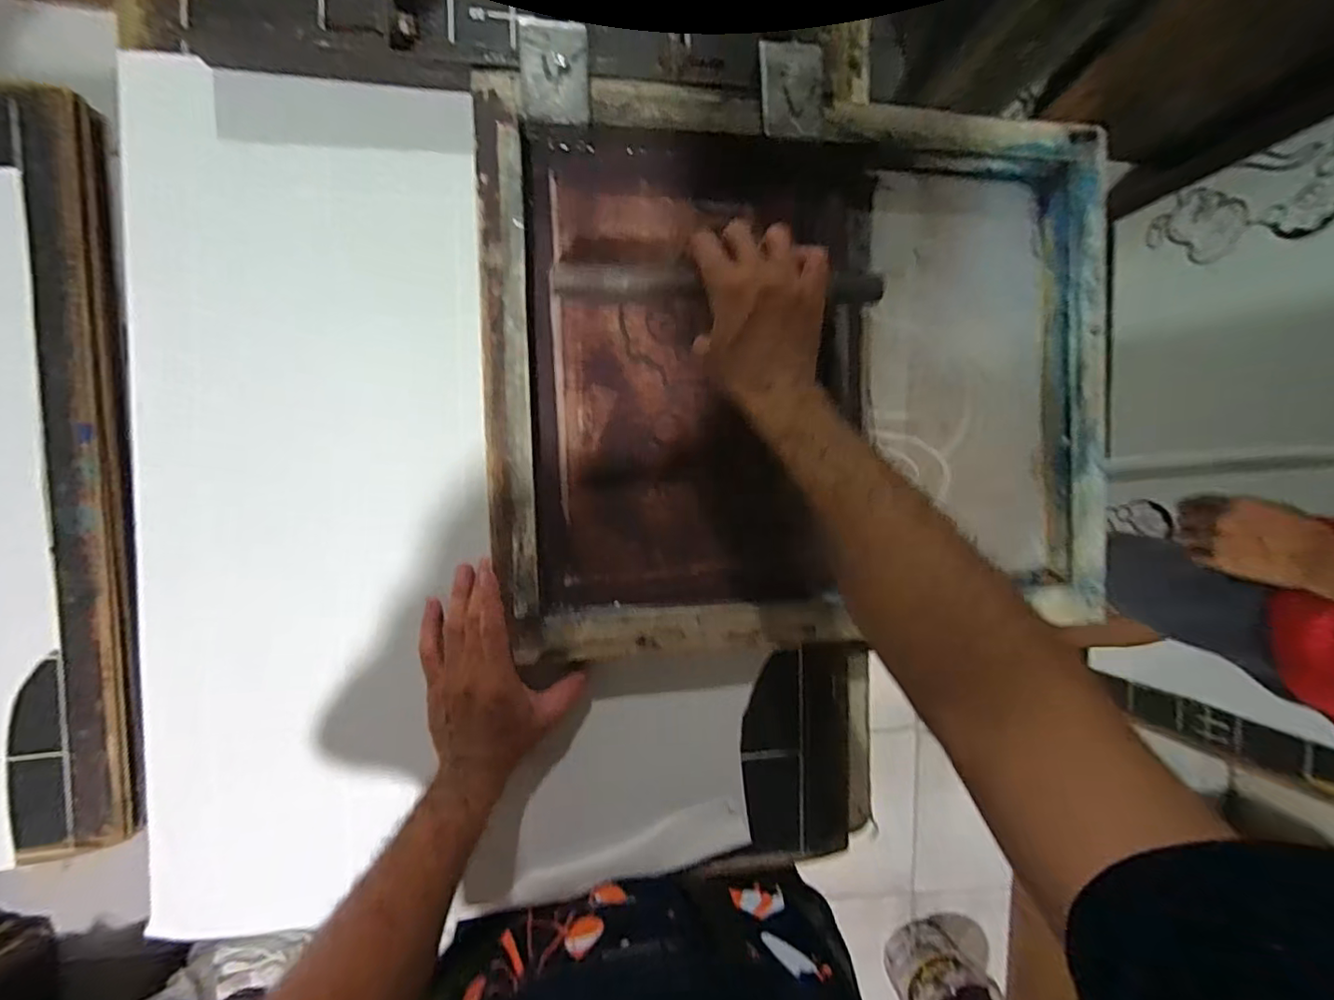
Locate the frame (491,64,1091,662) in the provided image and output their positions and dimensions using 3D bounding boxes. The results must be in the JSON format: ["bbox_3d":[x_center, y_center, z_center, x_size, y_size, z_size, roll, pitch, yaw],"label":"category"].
[{"bbox_3d":[0.129,-0.104,0.511,0.553,0.056,0.458,-1,91,-7],"label":"frame"}]

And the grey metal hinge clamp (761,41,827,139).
[{"bbox_3d":[0.104,-0.339,0.469,0.053,0.005,0.073,-4,91,-7],"label":"grey metal hinge clamp"}]

